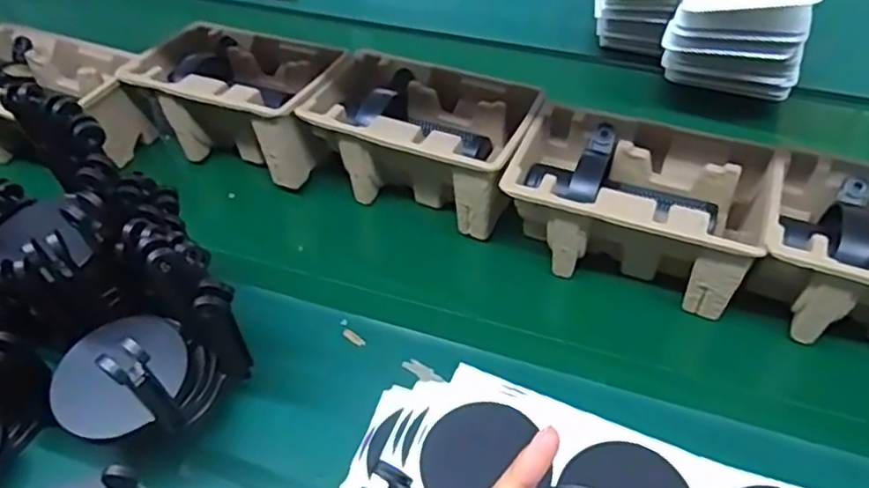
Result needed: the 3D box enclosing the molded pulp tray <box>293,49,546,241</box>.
[{"bbox_3d":[-0.008,-0.115,0.704,0.222,0.097,0.144,19,52,19],"label":"molded pulp tray"}]

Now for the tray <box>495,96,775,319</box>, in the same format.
[{"bbox_3d":[0.187,-0.036,0.629,0.224,0.099,0.136,16,51,17],"label":"tray"}]

